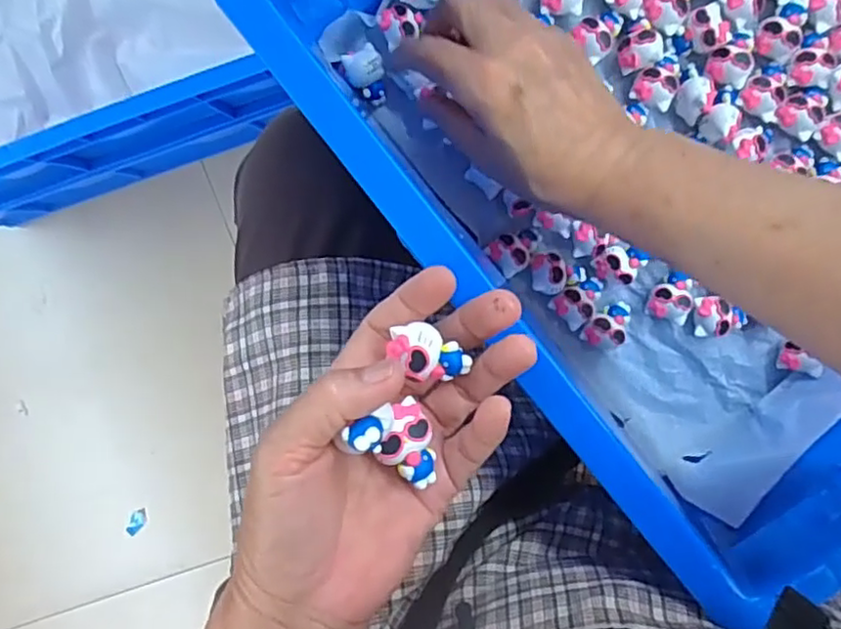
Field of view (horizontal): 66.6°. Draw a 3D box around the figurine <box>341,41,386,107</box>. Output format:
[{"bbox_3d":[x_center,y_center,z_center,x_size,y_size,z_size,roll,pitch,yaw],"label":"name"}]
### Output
[{"bbox_3d":[-0.033,-0.149,0.399,0.022,0.018,0.033,-21,94,7],"label":"figurine"}]

